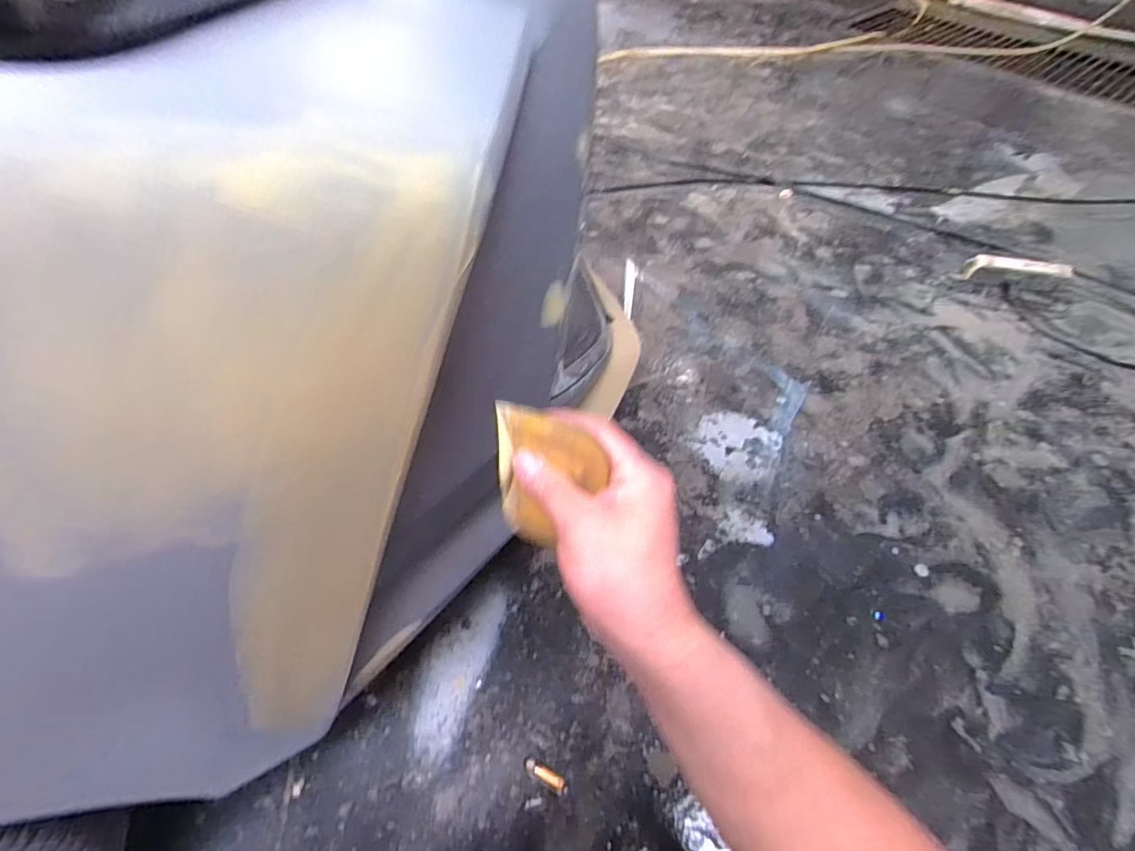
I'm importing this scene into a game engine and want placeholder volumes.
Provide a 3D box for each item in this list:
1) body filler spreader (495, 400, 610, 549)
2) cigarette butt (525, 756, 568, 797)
[{"bbox_3d":[-0.010,0.035,0.317,0.064,0.099,0.009,13,37,15],"label":"body filler spreader"},{"bbox_3d":[-0.024,0.393,0.613,0.054,0.006,0.015,24,58,18],"label":"cigarette butt"}]

